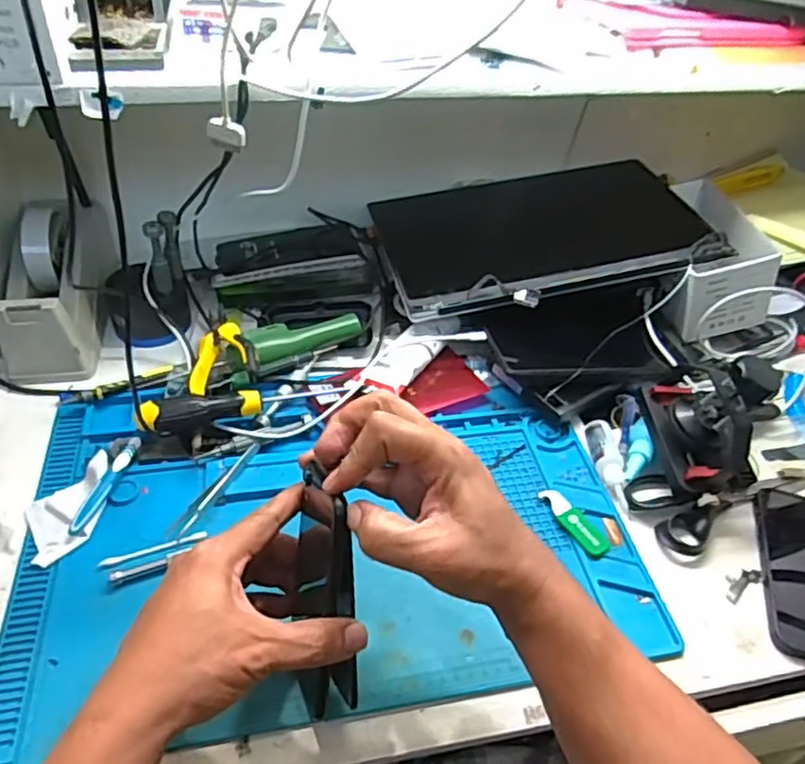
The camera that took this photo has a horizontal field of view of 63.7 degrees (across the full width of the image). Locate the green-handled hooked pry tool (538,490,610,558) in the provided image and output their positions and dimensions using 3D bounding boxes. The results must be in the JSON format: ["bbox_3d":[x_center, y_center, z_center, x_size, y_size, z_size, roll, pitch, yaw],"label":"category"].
[{"bbox_3d":[0.144,0.116,0.544,0.024,0.007,0.071,-23,50,-27],"label":"green-handled hooked pry tool"}]

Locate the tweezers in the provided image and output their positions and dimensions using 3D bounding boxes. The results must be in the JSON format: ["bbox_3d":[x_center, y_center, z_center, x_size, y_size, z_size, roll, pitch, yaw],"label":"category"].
[{"bbox_3d":[-0.156,0.089,0.544,0.012,0.010,0.105,21,45,16],"label":"tweezers"}]

